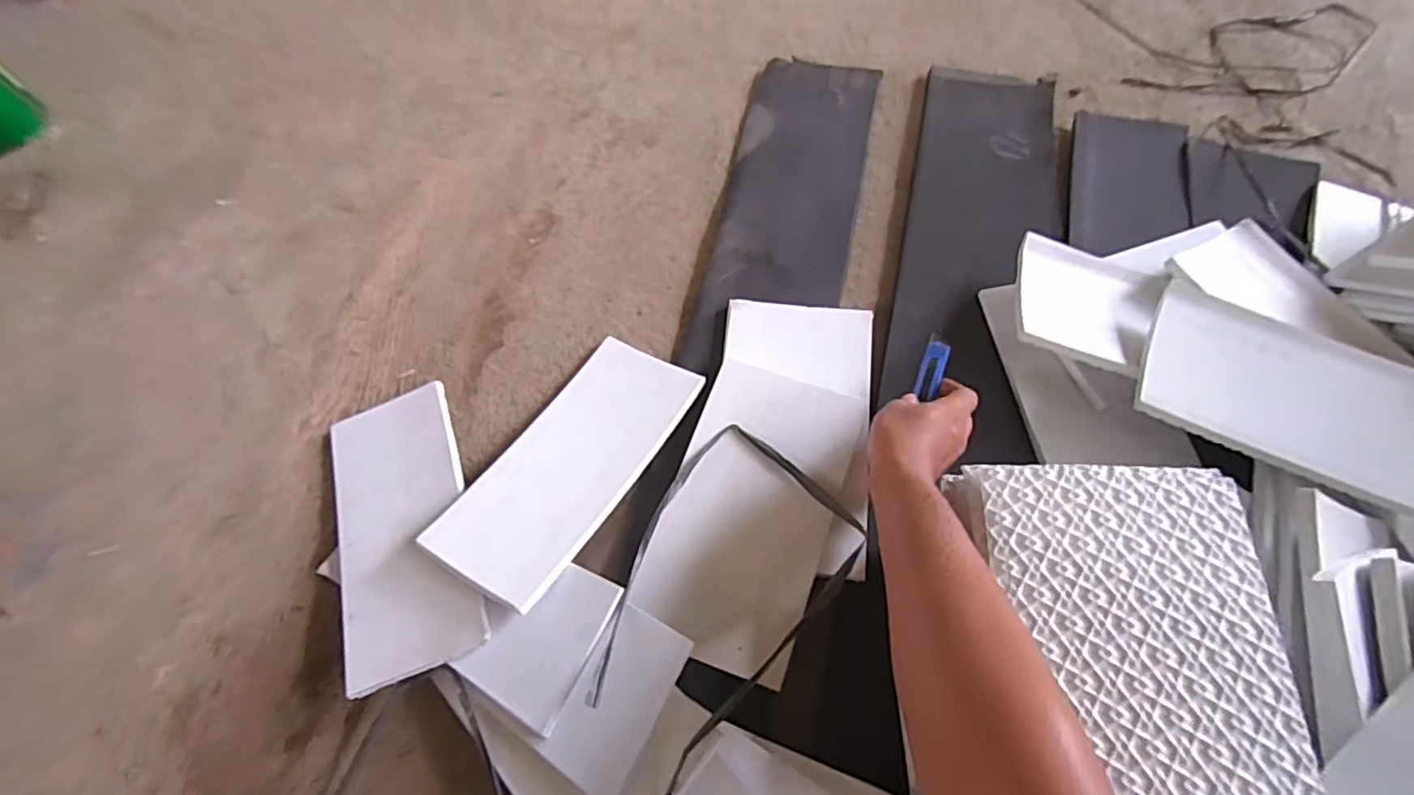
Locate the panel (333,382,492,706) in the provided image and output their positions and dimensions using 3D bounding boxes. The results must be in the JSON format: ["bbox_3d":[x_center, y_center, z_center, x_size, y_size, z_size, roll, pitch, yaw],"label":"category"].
[{"bbox_3d":[-0.290,0.118,0.596,0.124,0.019,0.281,-24,60,-4],"label":"panel"}]

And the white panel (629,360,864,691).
[{"bbox_3d":[0.042,0.102,0.597,0.148,0.020,0.278,18,68,8],"label":"white panel"}]

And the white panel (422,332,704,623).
[{"bbox_3d":[-0.130,0.061,0.617,0.127,0.027,0.283,30,58,13],"label":"white panel"}]

